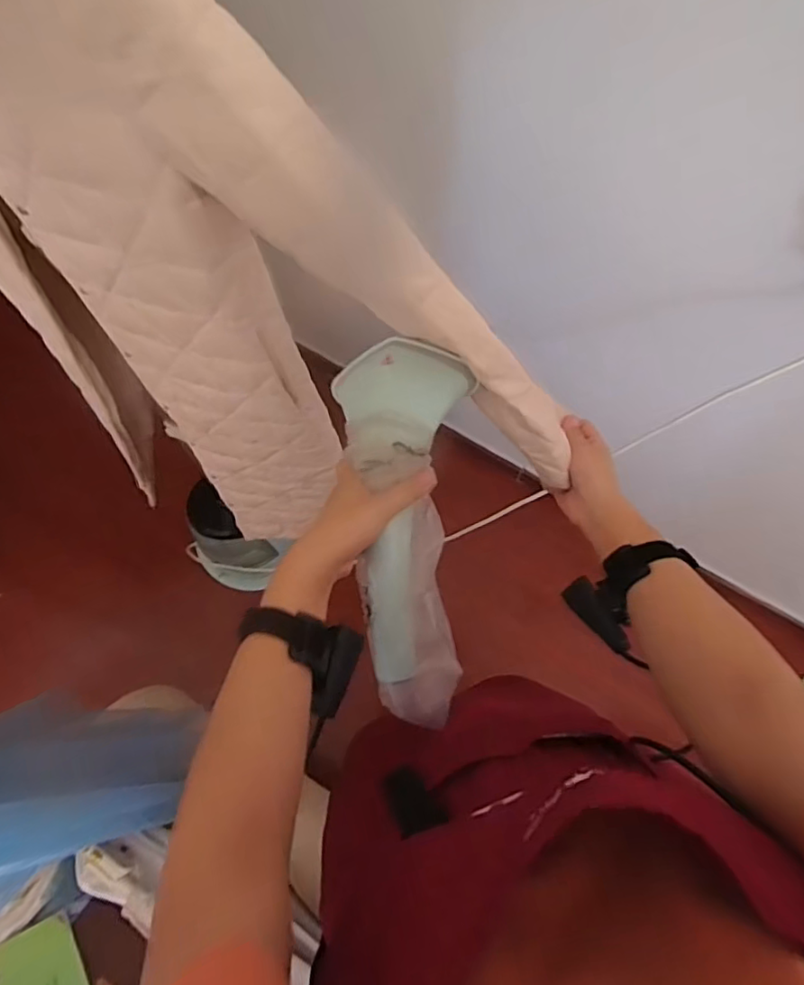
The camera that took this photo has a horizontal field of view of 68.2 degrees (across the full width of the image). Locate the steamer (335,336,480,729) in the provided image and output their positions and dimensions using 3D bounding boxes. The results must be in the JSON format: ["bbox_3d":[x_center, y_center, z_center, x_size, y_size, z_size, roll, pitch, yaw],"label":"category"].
[{"bbox_3d":[0.009,0.040,0.535,0.112,0.082,0.343,-3,90,-2],"label":"steamer"}]

